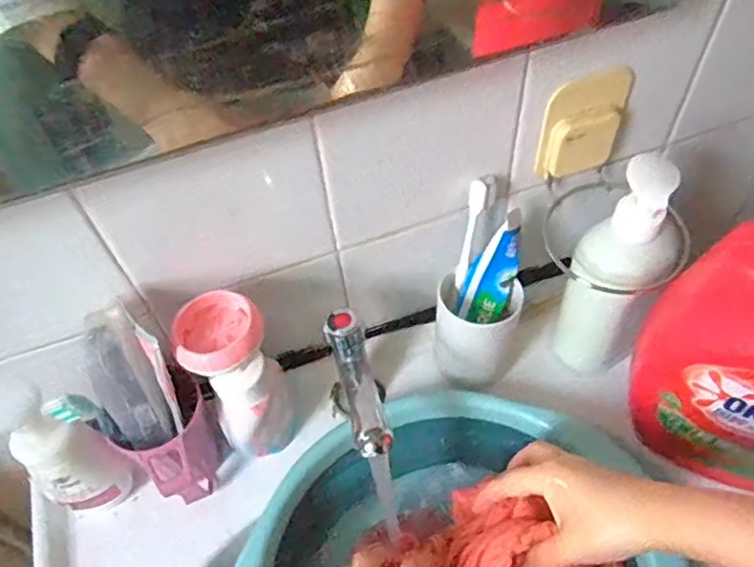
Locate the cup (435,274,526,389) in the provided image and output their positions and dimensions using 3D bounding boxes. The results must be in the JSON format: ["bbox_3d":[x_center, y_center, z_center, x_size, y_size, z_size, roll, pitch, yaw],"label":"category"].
[{"bbox_3d":[0.084,0.047,0.547,0.070,0.087,0.067,-2,55,2],"label":"cup"}]

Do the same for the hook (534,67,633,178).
[{"bbox_3d":[0.161,-0.122,0.485,0.071,0.081,0.022,-24,57,-13],"label":"hook"}]

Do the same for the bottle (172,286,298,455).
[{"bbox_3d":[-0.105,0.078,0.494,0.064,0.152,0.068,-23,57,-12],"label":"bottle"}]

